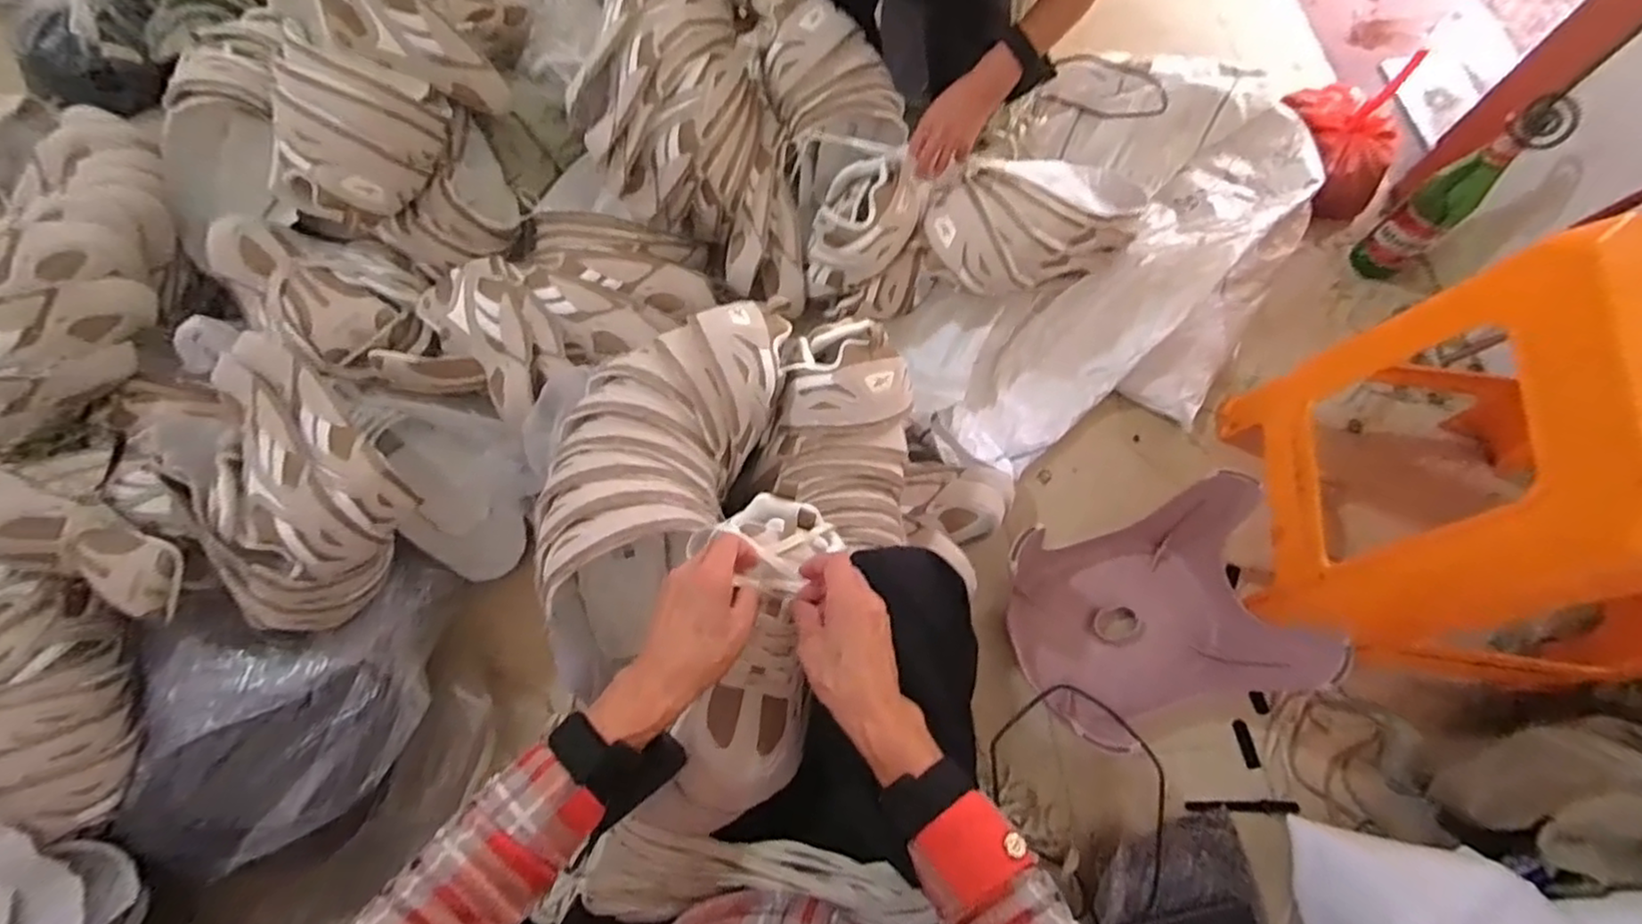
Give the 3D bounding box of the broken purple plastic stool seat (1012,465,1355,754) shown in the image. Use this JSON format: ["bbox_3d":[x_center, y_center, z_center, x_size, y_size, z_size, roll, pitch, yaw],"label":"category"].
[{"bbox_3d":[0.411,0.193,0.860,0.290,0.208,0.255,-16,71,-4],"label":"broken purple plastic stool seat"}]

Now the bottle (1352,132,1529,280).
[{"bbox_3d":[0.873,-0.357,0.995,0.074,0.262,0.070,-37,74,-11],"label":"bottle"}]

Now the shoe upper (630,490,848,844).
[{"bbox_3d":[-0.048,0.141,0.541,0.093,0.059,0.264,11,59,5],"label":"shoe upper"}]

